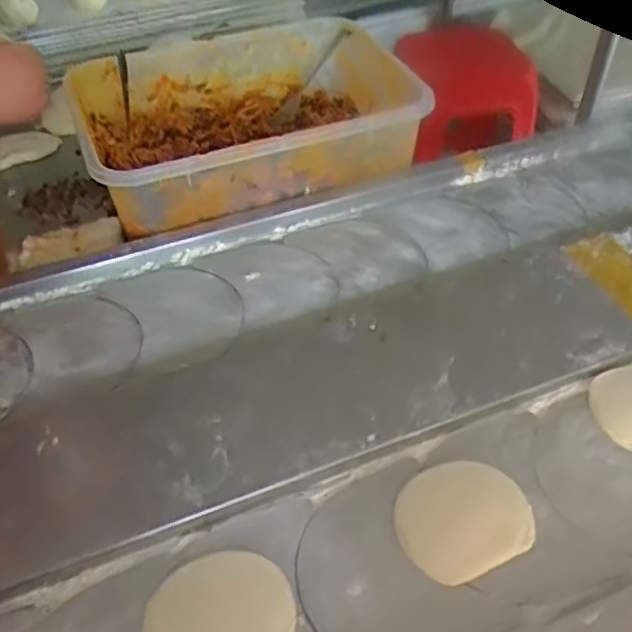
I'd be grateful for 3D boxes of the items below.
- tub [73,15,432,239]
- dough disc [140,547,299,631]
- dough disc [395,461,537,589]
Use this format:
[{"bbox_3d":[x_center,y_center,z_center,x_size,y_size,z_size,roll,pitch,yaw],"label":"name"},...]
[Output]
[{"bbox_3d":[-0.075,-0.238,0.793,0.384,0.099,0.259,-17,48,-14],"label":"tub"},{"bbox_3d":[-0.066,0.198,0.434,0.098,0.011,0.080,-21,49,-17],"label":"dough disc"},{"bbox_3d":[0.107,0.146,0.482,0.098,0.004,0.082,-21,49,-17],"label":"dough disc"}]

